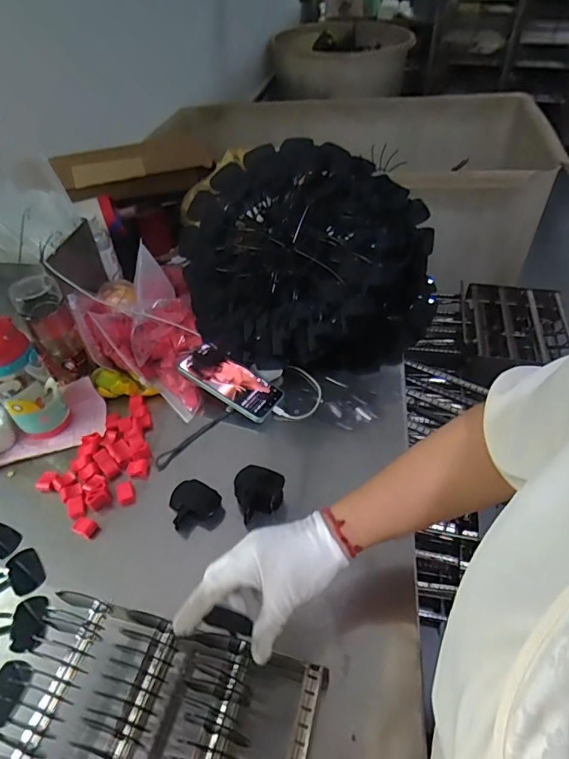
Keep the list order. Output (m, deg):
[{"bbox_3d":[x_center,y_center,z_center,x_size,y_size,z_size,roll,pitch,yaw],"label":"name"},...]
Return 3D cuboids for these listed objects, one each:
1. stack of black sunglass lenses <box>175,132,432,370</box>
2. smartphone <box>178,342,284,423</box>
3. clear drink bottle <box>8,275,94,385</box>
[{"bbox_3d":[0.030,-0.205,0.801,0.352,0.281,0.314,31,54,29],"label":"stack of black sunglass lenses"},{"bbox_3d":[-0.084,0.001,0.733,0.164,0.016,0.076,32,54,12],"label":"smartphone"},{"bbox_3d":[-0.353,-0.075,0.718,0.068,0.151,0.066,-30,51,-25],"label":"clear drink bottle"}]

